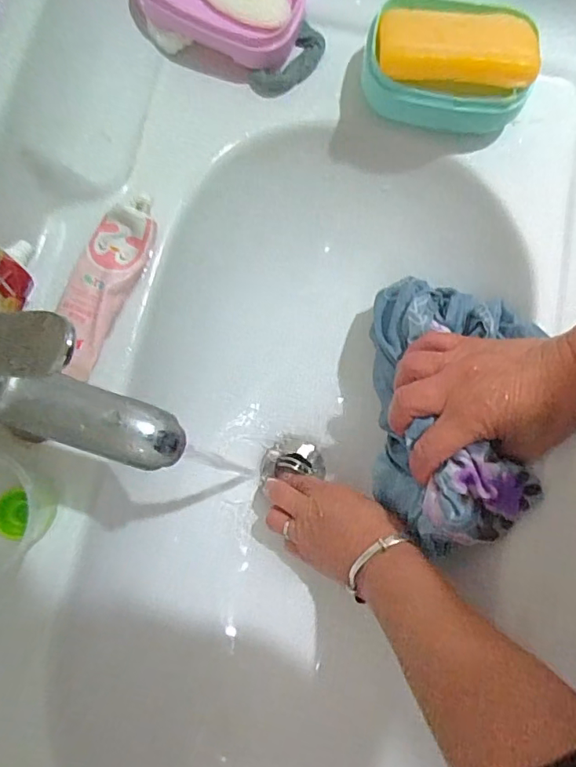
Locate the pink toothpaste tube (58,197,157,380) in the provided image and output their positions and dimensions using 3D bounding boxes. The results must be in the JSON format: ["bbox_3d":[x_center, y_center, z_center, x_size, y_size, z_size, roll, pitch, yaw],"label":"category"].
[{"bbox_3d":[-0.131,-0.070,0.356,0.041,0.020,0.127,24,80,4],"label":"pink toothpaste tube"}]

